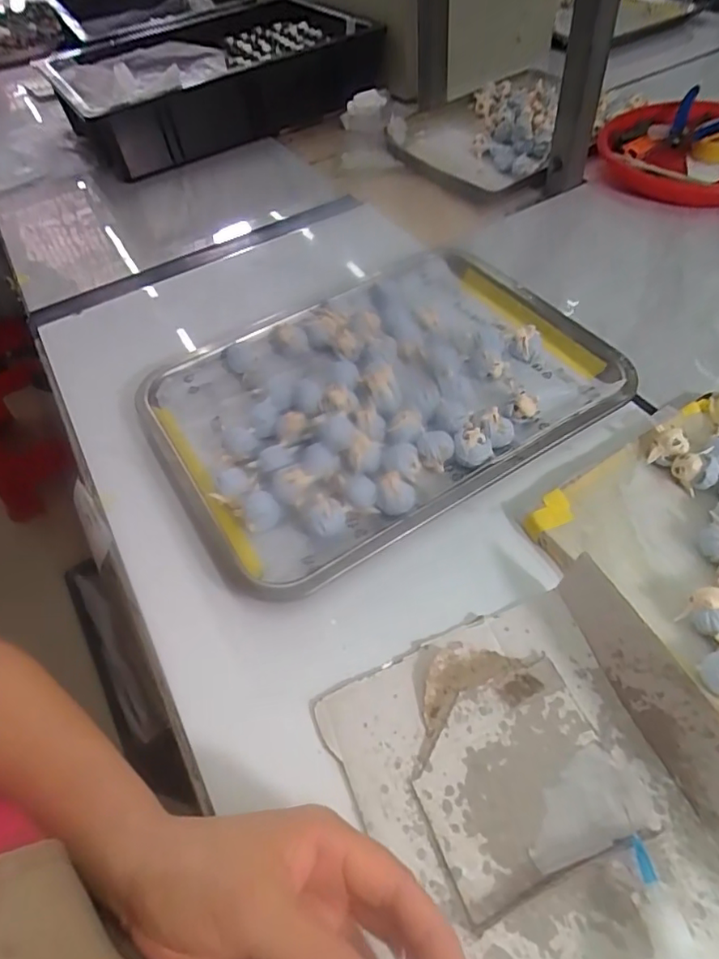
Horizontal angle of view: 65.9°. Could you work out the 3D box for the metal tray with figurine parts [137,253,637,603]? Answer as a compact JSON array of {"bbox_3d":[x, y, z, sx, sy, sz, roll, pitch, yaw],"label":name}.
[{"bbox_3d":[0.013,-0.077,0.455,0.342,0.028,0.261,-30,55,-15],"label":"metal tray with figurine parts"}]

